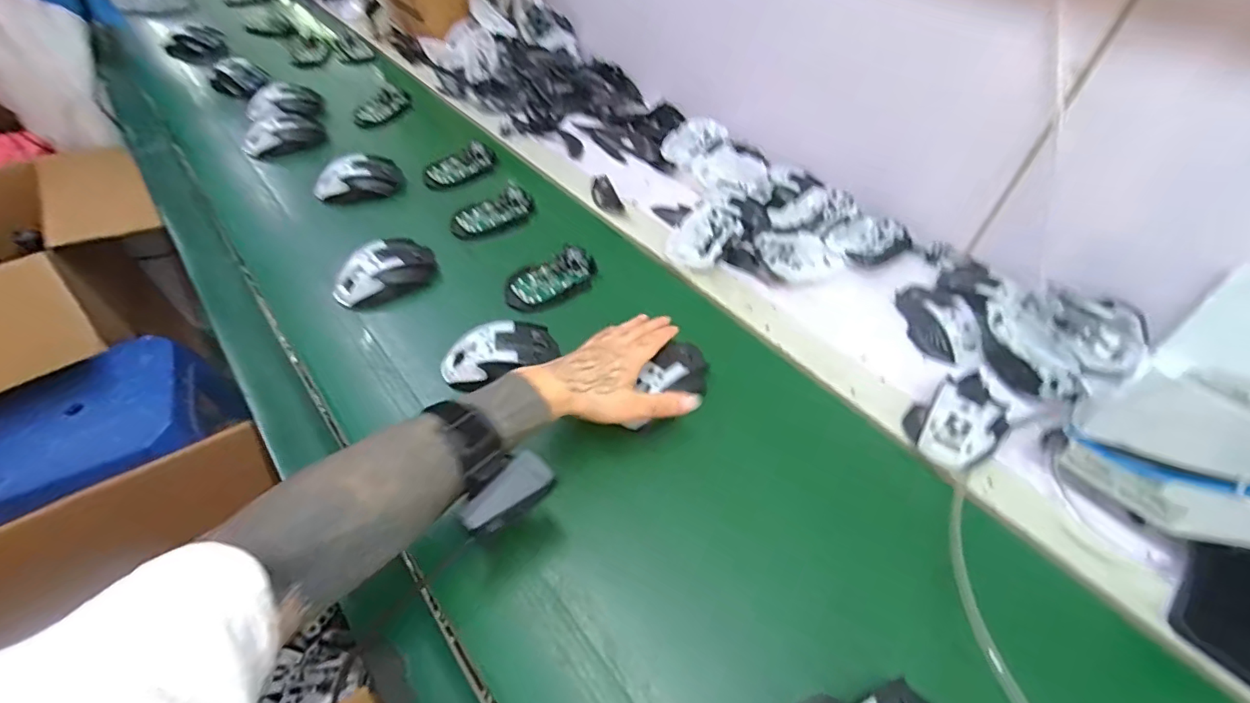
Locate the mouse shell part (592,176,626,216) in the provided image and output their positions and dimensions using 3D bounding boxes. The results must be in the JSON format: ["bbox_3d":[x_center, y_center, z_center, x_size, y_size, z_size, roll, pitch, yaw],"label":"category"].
[{"bbox_3d":[-0.026,-0.221,0.750,0.036,0.015,0.078,-17,53,-16],"label":"mouse shell part"}]

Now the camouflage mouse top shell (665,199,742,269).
[{"bbox_3d":[0.107,-0.149,0.680,0.073,0.034,0.128,22,57,16],"label":"camouflage mouse top shell"}]

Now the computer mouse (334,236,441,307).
[{"bbox_3d":[-0.285,-0.097,0.620,0.072,0.032,0.117,36,62,24],"label":"computer mouse"}]

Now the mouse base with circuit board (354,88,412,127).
[{"bbox_3d":[-0.420,-0.424,0.916,0.071,0.013,0.117,17,52,12],"label":"mouse base with circuit board"}]

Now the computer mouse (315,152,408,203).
[{"bbox_3d":[-0.374,-0.243,0.741,0.116,0.040,0.072,-18,55,-12],"label":"computer mouse"}]

